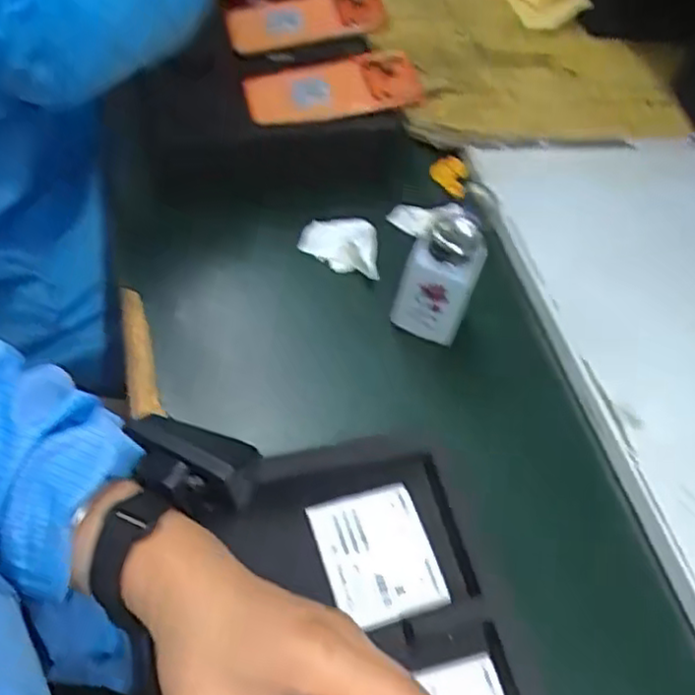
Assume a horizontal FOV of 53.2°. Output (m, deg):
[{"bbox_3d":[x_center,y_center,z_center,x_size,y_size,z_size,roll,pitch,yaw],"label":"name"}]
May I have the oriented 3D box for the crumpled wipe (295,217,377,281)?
[{"bbox_3d":[-0.008,-0.088,0.607,0.067,0.028,0.055,4,54,-8],"label":"crumpled wipe"}]

